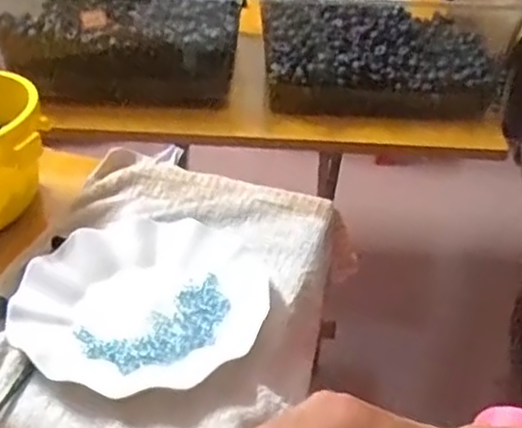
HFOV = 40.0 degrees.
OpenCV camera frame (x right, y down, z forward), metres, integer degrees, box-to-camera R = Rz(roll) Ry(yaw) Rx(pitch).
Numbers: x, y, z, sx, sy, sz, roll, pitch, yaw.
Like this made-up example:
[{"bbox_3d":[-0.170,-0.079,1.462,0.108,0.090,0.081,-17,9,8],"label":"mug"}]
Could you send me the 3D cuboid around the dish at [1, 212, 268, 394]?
[{"bbox_3d":[-0.088,0.066,0.546,0.177,0.025,0.183,1,35,-1],"label":"dish"}]

